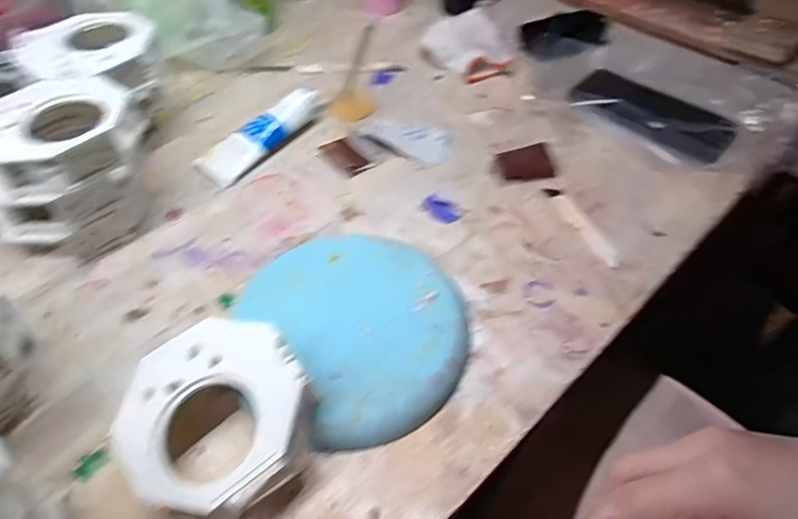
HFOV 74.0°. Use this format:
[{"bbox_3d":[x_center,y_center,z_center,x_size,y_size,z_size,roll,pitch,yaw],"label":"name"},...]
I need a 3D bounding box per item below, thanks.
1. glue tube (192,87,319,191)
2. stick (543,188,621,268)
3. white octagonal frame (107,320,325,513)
[{"bbox_3d":[-0.140,-0.134,0.554,0.048,0.033,0.145,35,60,27],"label":"glue tube"},{"bbox_3d":[0.166,-0.033,0.476,0.015,0.004,0.104,-19,52,-13],"label":"stick"},{"bbox_3d":[-0.118,0.100,0.346,0.114,0.057,0.115,-33,57,-23],"label":"white octagonal frame"}]

